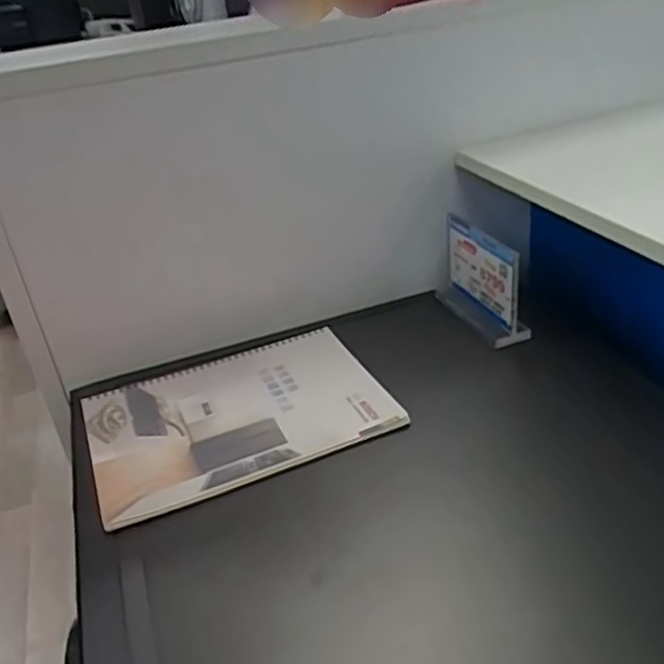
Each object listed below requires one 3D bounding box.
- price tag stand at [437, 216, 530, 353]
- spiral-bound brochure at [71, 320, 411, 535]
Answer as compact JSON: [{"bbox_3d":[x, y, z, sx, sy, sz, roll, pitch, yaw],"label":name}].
[{"bbox_3d":[0.174,-0.064,0.805,0.043,0.108,0.153,-14,31,-11],"label":"price tag stand"},{"bbox_3d":[-0.101,0.081,0.710,0.289,0.011,0.209,-17,30,-16],"label":"spiral-bound brochure"}]

